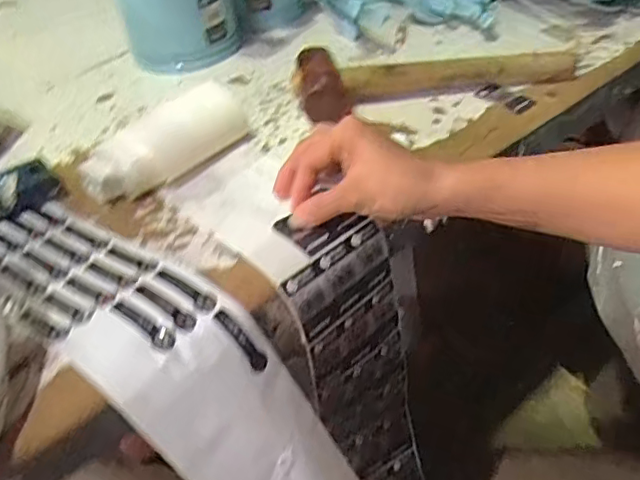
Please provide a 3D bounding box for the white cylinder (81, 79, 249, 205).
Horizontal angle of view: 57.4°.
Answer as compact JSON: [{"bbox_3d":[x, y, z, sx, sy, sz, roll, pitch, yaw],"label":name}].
[{"bbox_3d":[-0.140,-0.087,0.526,0.067,0.048,0.147,29,50,32],"label":"white cylinder"}]

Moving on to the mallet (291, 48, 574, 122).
[{"bbox_3d":[0.119,-0.173,0.598,0.293,0.045,0.079,-11,41,-8],"label":"mallet"}]

